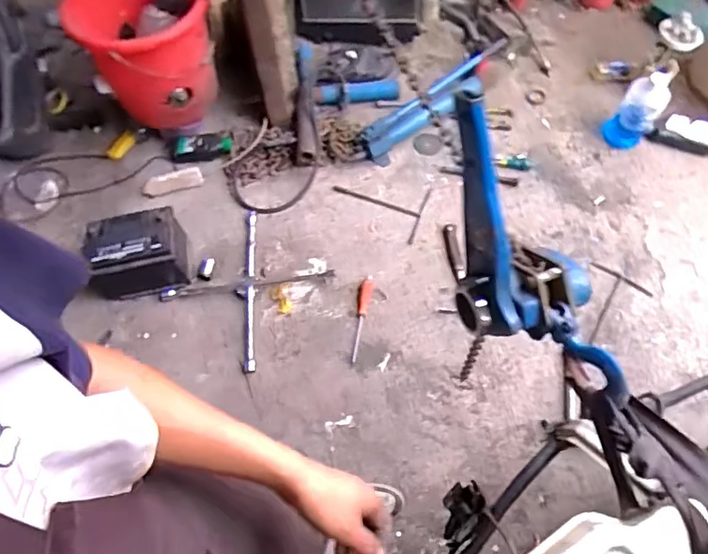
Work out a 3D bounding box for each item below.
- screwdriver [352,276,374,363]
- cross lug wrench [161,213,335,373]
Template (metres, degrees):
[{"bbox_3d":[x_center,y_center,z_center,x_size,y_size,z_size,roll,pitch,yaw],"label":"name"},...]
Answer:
[{"bbox_3d":[0.020,0.118,1.637,0.040,0.027,0.263,8,61,6],"label":"screwdriver"},{"bbox_3d":[-0.310,0.023,1.674,0.387,0.042,0.412,33,67,19],"label":"cross lug wrench"}]

